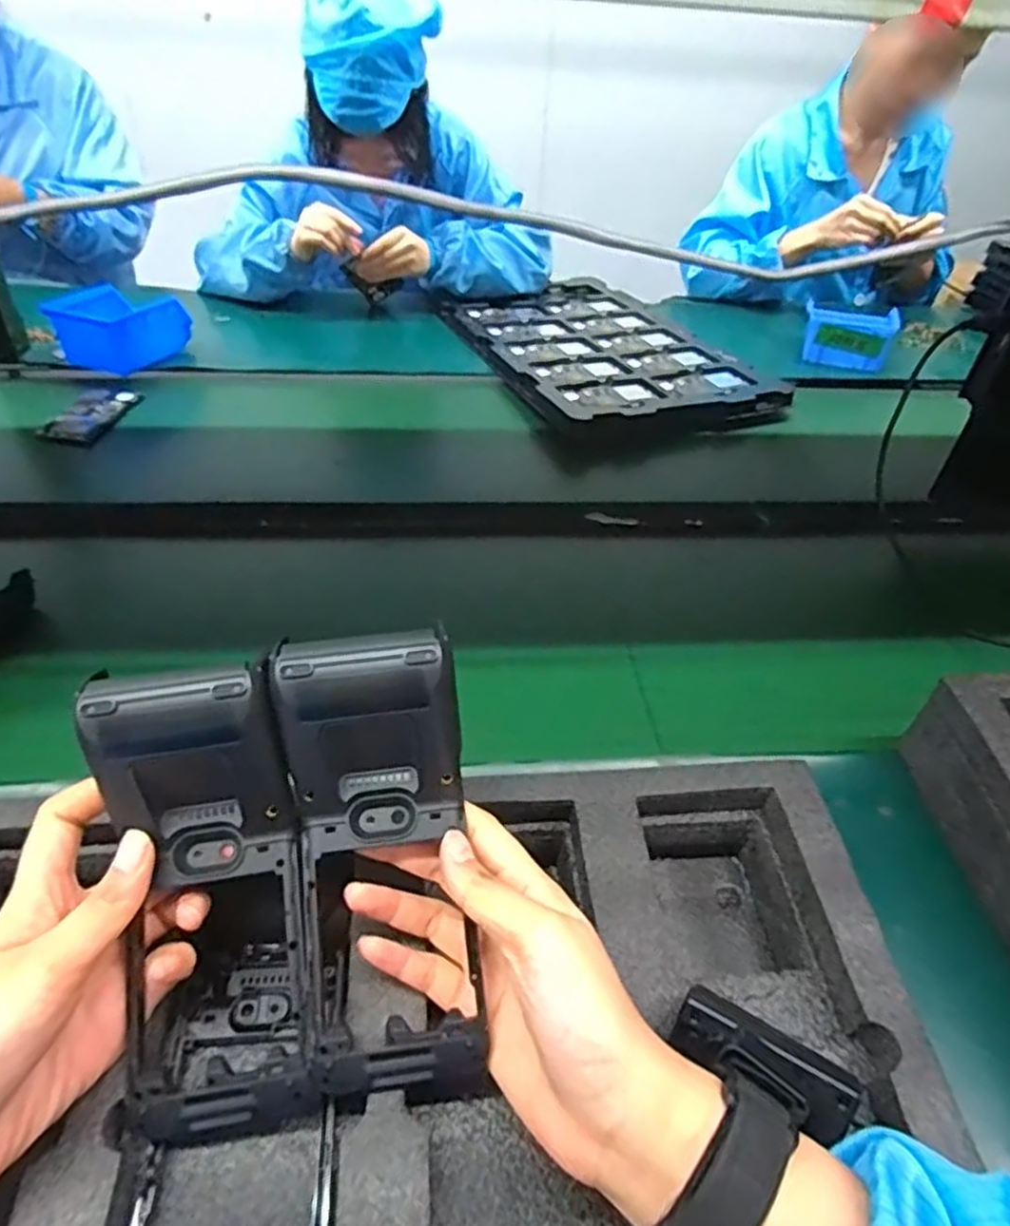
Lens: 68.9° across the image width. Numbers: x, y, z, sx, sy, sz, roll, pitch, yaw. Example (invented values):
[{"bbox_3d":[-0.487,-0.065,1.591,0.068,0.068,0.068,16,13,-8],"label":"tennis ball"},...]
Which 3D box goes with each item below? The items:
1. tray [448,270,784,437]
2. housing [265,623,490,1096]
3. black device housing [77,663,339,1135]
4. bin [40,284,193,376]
[{"bbox_3d":[0.123,-0.395,1.066,0.327,0.027,0.520,-15,45,-20],"label":"tray"},{"bbox_3d":[-0.054,0.100,0.308,0.074,0.184,0.037,-1,0,-6],"label":"housing"},{"bbox_3d":[-0.118,0.117,0.302,0.086,0.188,0.041,-13,1,-18],"label":"black device housing"},{"bbox_3d":[-0.492,-0.356,0.942,0.142,0.080,0.099,6,42,2],"label":"bin"}]

